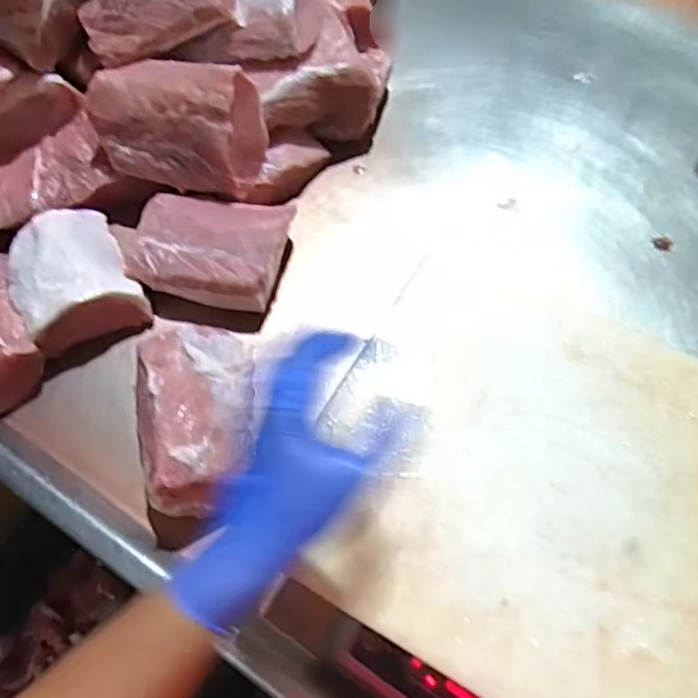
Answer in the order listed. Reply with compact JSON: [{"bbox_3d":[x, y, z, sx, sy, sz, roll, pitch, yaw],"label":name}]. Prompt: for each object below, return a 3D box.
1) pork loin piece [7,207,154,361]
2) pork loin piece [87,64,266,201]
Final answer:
[{"bbox_3d":[-0.298,-0.083,0.668,0.114,0.065,0.157,-28,66,-12],"label":"pork loin piece"},{"bbox_3d":[-0.188,-0.240,0.694,0.184,0.147,0.078,9,35,6],"label":"pork loin piece"}]

